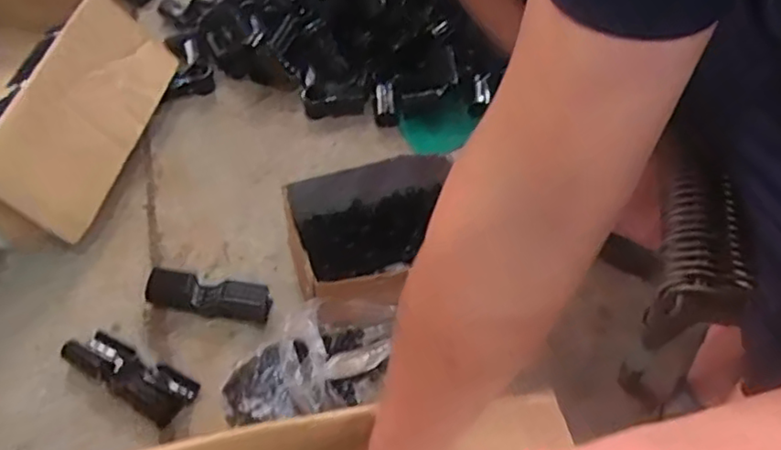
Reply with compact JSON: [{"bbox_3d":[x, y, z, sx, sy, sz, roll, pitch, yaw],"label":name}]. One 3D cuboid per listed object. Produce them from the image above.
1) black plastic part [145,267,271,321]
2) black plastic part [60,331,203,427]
[{"bbox_3d":[-0.191,0.073,0.677,0.127,0.042,0.034,7,56,3],"label":"black plastic part"},{"bbox_3d":[-0.261,0.146,0.642,0.138,0.021,0.050,28,60,17],"label":"black plastic part"}]

